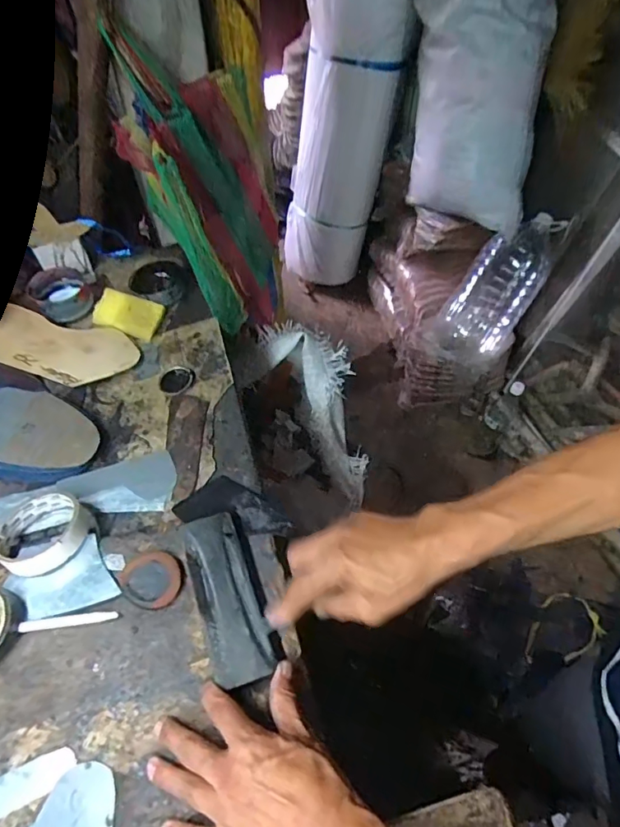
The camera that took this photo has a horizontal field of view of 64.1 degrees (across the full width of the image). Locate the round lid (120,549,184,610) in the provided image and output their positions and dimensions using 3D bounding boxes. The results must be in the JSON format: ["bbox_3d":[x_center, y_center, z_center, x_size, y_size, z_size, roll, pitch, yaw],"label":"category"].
[{"bbox_3d":[-0.148,0.153,0.461,0.060,0.010,0.051,19,60,17],"label":"round lid"}]

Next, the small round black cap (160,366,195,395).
[{"bbox_3d":[-0.167,-0.041,0.618,0.041,0.007,0.039,1,58,-2],"label":"small round black cap"}]

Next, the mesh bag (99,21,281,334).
[{"bbox_3d":[-0.135,-0.289,0.684,0.161,0.347,0.272,-8,56,-1],"label":"mesh bag"}]

